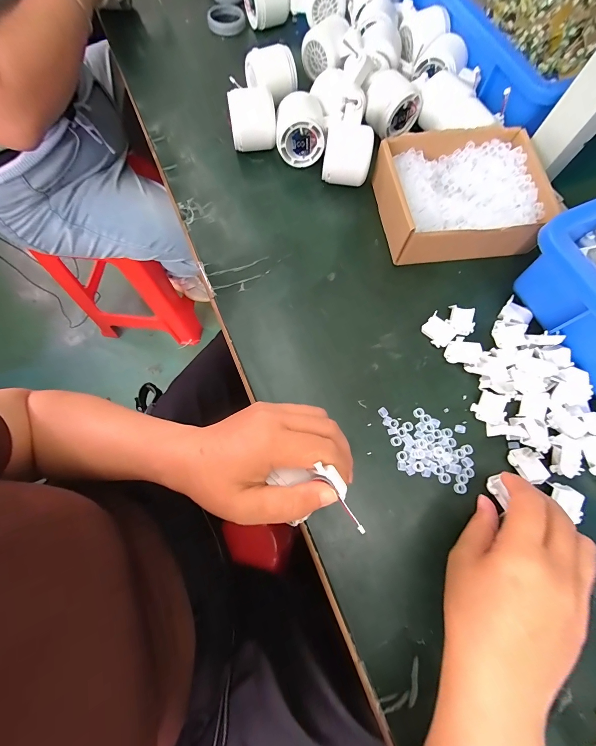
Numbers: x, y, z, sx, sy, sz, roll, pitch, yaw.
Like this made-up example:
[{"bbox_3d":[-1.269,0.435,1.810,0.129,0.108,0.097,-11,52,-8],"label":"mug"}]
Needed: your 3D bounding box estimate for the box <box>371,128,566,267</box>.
[{"bbox_3d":[0.183,-0.200,0.347,0.177,0.046,0.134,-9,73,-4],"label":"box"}]

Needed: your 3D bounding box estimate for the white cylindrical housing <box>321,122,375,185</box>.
[{"bbox_3d":[0.058,-0.256,0.366,0.054,0.050,0.046,6,73,1],"label":"white cylindrical housing"}]

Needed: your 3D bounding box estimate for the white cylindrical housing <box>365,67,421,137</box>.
[{"bbox_3d":[0.116,-0.343,0.386,0.061,0.048,0.060,-33,76,-10],"label":"white cylindrical housing"}]

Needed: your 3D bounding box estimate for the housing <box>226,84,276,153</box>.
[{"bbox_3d":[-0.055,-0.310,0.376,0.054,0.048,0.053,-7,73,-3],"label":"housing"}]

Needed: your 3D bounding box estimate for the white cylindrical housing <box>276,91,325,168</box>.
[{"bbox_3d":[0.004,-0.299,0.378,0.056,0.059,0.062,1,73,-1],"label":"white cylindrical housing"}]

